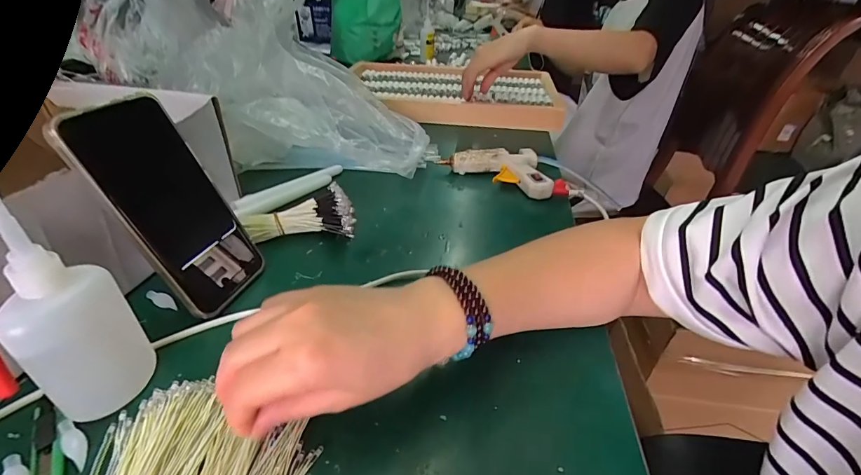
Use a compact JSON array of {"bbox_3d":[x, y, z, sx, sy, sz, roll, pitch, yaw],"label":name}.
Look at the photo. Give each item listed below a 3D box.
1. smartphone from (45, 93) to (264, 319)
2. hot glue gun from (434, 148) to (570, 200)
[{"bbox_3d":[-0.196,-0.021,0.301,0.014,0.164,0.078,-11,27,26],"label":"smartphone"},{"bbox_3d":[0.105,-0.095,0.539,0.177,0.037,0.088,20,38,24],"label":"hot glue gun"}]

